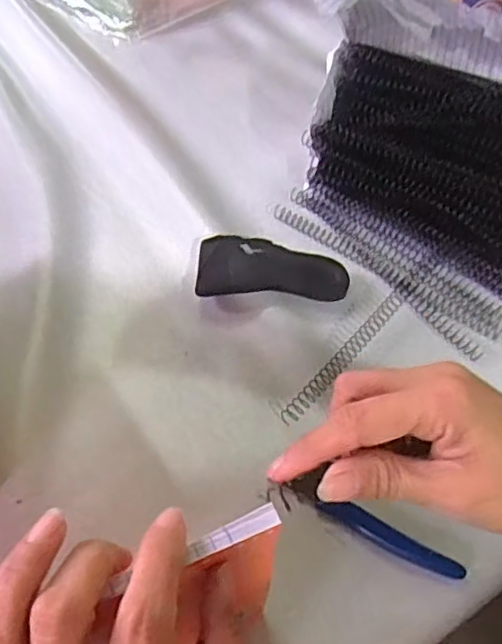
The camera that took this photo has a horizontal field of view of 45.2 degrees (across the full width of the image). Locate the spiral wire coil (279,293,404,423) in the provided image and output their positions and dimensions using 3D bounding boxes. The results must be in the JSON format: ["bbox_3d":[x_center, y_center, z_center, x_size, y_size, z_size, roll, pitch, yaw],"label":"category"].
[{"bbox_3d":[0.072,0.022,0.448,0.015,0.010,0.150,35,58,20],"label":"spiral wire coil"}]

